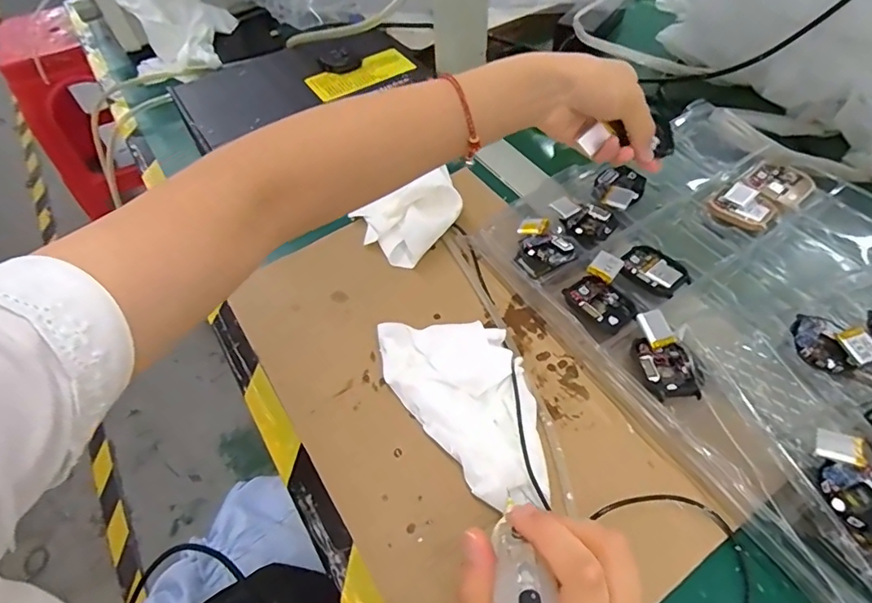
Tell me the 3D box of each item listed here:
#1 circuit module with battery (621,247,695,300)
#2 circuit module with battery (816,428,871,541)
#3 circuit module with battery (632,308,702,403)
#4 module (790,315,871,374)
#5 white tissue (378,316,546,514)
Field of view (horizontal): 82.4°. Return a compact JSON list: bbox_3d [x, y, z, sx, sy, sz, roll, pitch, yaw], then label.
[{"bbox_3d":[0.174,-0.024,0.399,0.039,0.006,0.050,-30,58,-16],"label":"circuit module with battery"},{"bbox_3d":[0.232,0.101,0.277,0.038,0.011,0.058,-13,55,-5],"label":"circuit module with battery"},{"bbox_3d":[0.158,0.039,0.347,0.037,0.015,0.065,-11,55,-4],"label":"circuit module with battery"},{"bbox_3d":[0.261,0.026,0.330,0.046,0.007,0.042,-14,55,-6],"label":"module"},{"bbox_3d":[0.020,0.074,0.341,0.092,0.032,0.133,-13,55,-5],"label":"white tissue"}]

